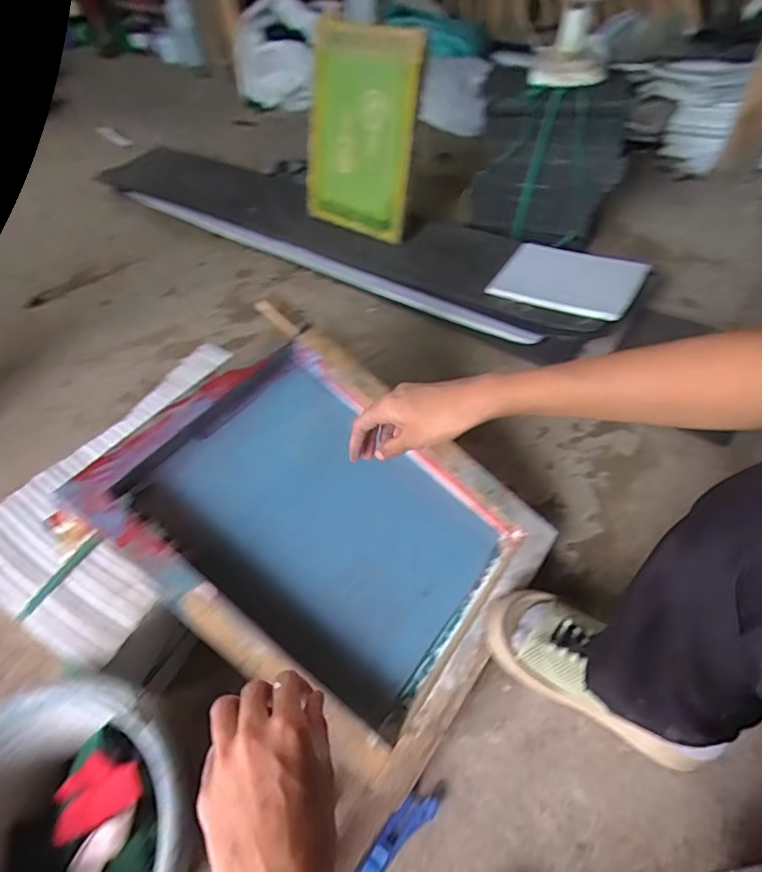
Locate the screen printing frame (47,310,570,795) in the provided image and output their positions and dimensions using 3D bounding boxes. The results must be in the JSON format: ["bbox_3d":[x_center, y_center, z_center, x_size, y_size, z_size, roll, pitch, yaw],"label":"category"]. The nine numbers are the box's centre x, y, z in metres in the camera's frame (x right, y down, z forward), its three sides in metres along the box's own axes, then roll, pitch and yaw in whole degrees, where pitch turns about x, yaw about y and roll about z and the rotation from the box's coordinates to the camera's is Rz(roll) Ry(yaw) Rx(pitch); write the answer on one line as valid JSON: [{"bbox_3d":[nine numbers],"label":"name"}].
[{"bbox_3d":[-0.058,0.102,0.615,0.462,0.062,0.358,40,60,2],"label":"screen printing frame"}]

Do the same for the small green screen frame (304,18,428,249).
[{"bbox_3d":[-0.045,-0.656,1.103,0.048,0.387,0.297,-27,49,-36],"label":"small green screen frame"}]

